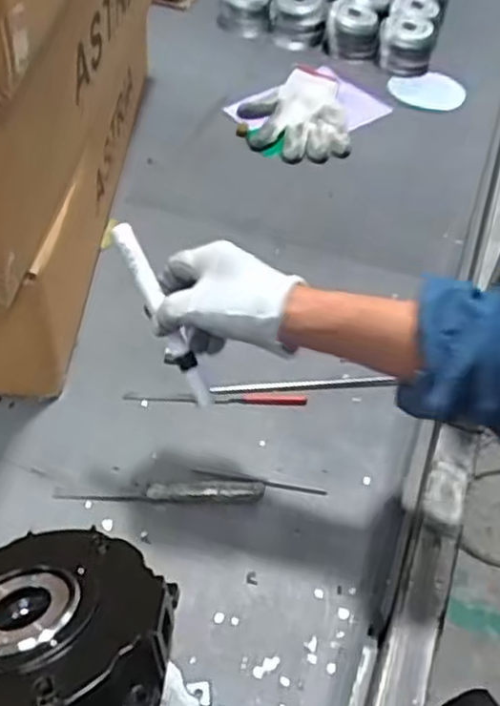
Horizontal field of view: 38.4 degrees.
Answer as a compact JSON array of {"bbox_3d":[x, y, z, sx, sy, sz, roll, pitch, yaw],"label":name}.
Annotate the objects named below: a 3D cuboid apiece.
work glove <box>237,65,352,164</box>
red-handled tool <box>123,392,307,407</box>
[{"bbox_3d":[0.064,-0.352,1.035,0.149,0.032,0.203,-1,48,-4],"label":"work glove"},{"bbox_3d":[-0.032,0.045,0.695,0.175,0.013,0.015,1,49,-5],"label":"red-handled tool"}]

